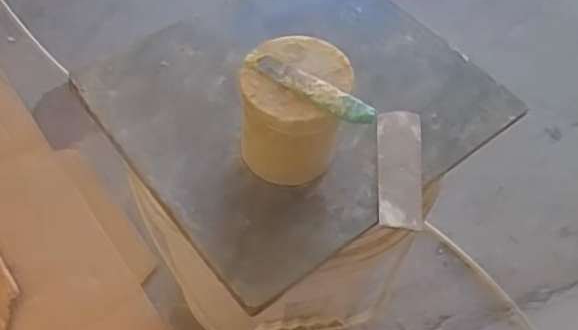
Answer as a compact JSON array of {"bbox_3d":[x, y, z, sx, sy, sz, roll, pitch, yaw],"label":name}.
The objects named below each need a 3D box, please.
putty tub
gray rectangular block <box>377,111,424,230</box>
[{"bbox_3d":[0.002,-0.040,0.483,0.082,0.093,0.088,2,57,-4],"label":"putty tub"},{"bbox_3d":[0.096,0.001,0.521,0.037,0.007,0.114,5,60,-1],"label":"gray rectangular block"}]

